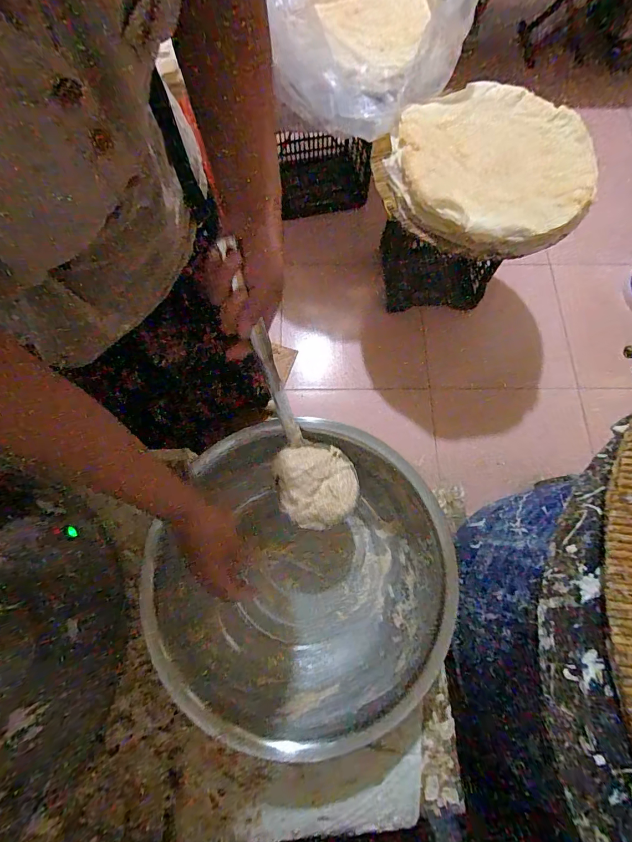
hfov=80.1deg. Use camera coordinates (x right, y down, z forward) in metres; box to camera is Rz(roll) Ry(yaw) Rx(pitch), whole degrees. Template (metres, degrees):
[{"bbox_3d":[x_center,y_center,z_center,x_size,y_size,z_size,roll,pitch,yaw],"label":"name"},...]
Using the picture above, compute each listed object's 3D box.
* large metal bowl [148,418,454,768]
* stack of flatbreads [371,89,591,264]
[{"bbox_3d":[-0.005,0.190,0.512,0.327,0.116,0.357,0,73,0],"label":"large metal bowl"},{"bbox_3d":[0.383,-0.586,0.875,0.454,0.094,0.454,-11,73,-3],"label":"stack of flatbreads"}]

